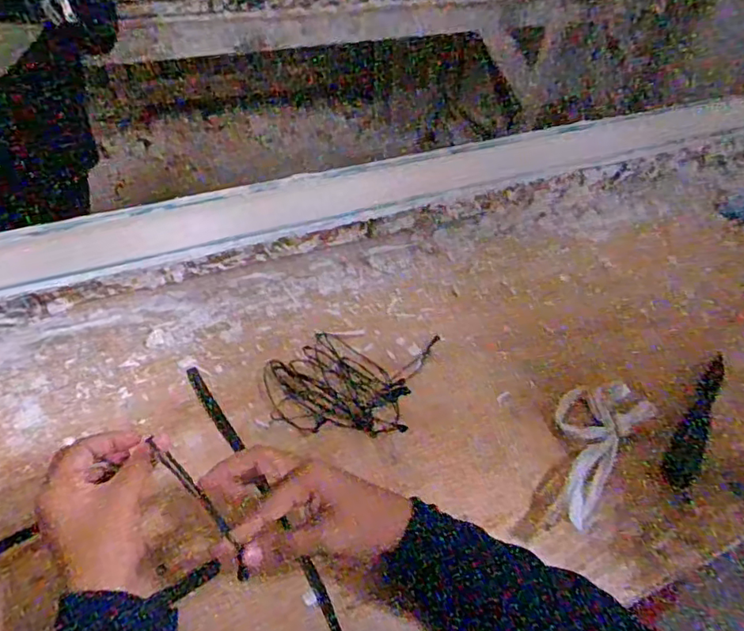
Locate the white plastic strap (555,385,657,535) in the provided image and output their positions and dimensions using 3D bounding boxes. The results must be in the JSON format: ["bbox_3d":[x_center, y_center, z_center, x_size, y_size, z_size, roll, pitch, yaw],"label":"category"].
[{"bbox_3d":[0.203,0.118,0.528,0.076,0.018,0.152,34,53,24],"label":"white plastic strap"}]

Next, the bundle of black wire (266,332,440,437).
[{"bbox_3d":[-0.024,0.066,0.569,0.159,0.010,0.128,9,47,3],"label":"bundle of black wire"}]

